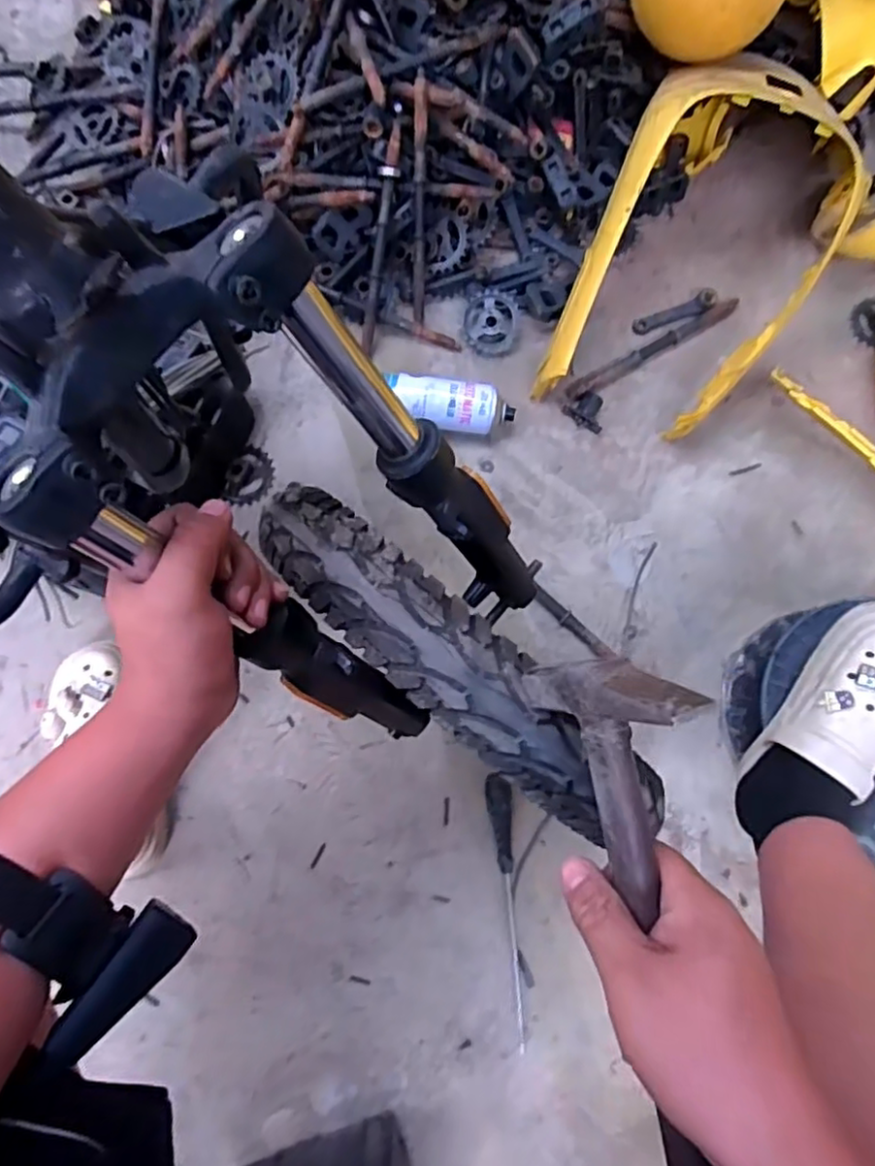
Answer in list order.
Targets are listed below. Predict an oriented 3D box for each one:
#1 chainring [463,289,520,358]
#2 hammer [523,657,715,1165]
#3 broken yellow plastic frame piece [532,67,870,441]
[{"bbox_3d":[0.077,-0.373,0.948,0.078,0.011,0.095,8,92,-1],"label":"chainring"},{"bbox_3d":[0.093,0.172,0.294,0.044,0.114,0.276,-10,89,-3],"label":"hammer"},{"bbox_3d":[0.375,-0.475,0.893,0.305,0.213,0.539,21,79,2],"label":"broken yellow plastic frame piece"}]

